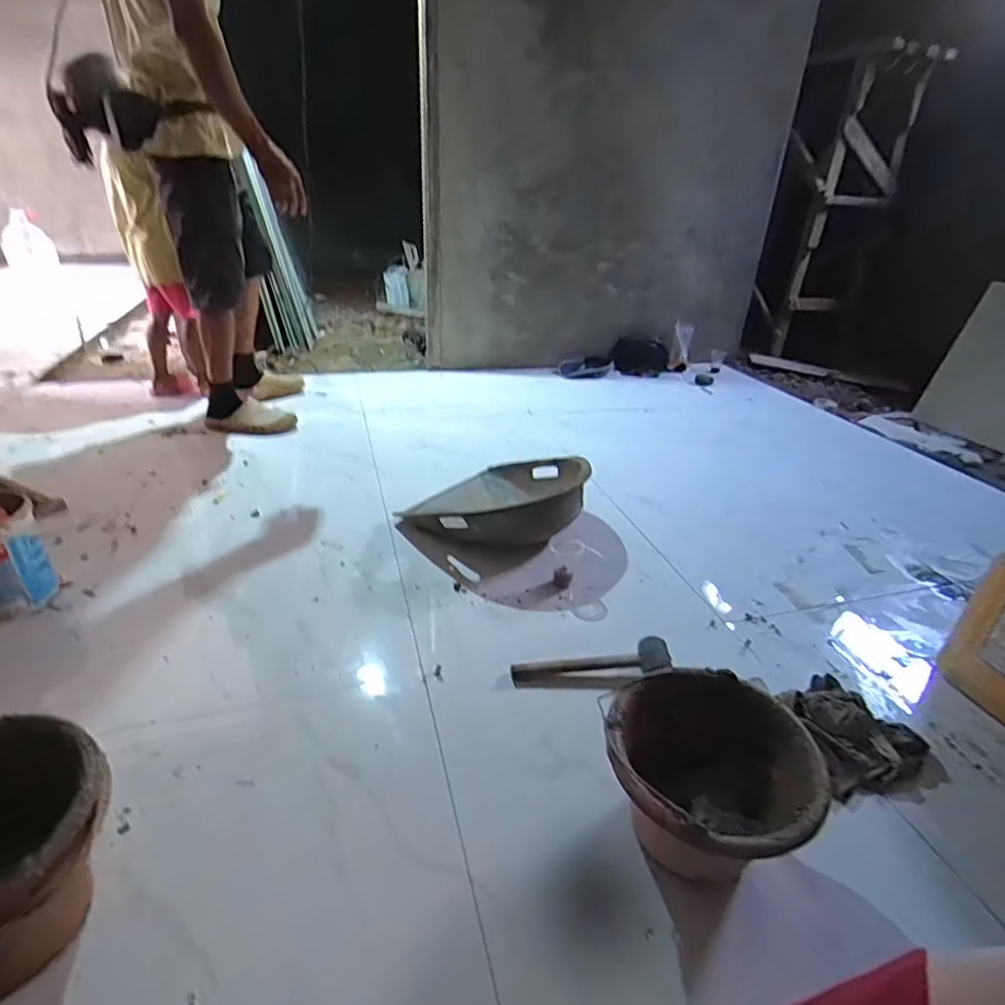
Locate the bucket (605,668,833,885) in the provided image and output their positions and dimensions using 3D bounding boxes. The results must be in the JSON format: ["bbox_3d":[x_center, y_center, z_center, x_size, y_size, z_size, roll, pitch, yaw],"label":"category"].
[{"bbox_3d":[0.252,0.362,0.739,0.243,0.178,0.228,2,29,-1],"label":"bucket"}]

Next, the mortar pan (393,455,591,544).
[{"bbox_3d":[0.003,-0.021,1.462,0.381,0.138,0.395,23,35,31],"label":"mortar pan"}]

